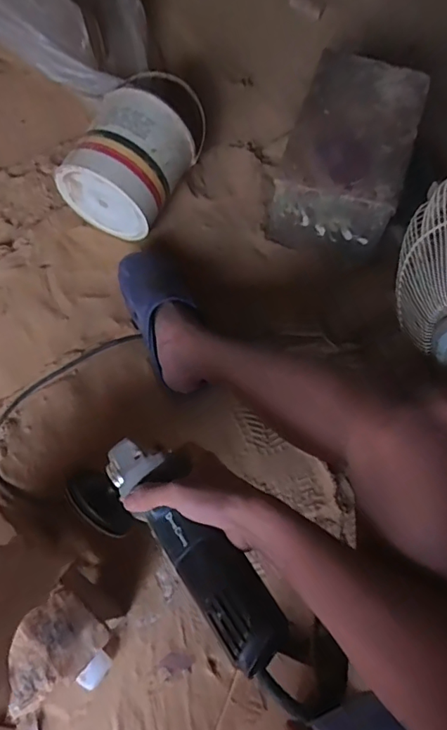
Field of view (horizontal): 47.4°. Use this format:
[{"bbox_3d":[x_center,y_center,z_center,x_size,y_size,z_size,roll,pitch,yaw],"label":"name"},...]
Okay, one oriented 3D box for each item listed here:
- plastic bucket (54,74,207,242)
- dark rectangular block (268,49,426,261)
[{"bbox_3d":[-0.146,-0.401,0.922,0.180,0.176,0.290,25,72,7],"label":"plastic bucket"},{"bbox_3d":[0.217,-0.362,0.918,0.205,0.182,0.295,22,71,6],"label":"dark rectangular block"}]

